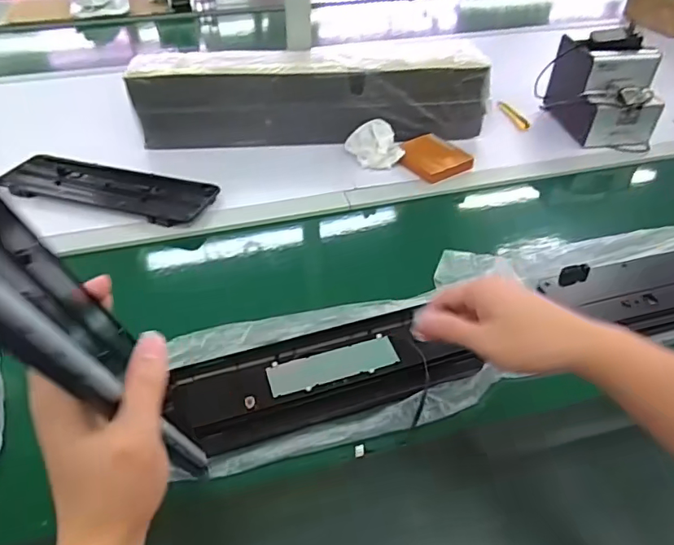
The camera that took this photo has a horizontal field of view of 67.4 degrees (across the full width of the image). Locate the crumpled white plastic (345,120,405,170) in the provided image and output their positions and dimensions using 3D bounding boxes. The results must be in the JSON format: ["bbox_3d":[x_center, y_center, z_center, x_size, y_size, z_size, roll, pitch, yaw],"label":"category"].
[{"bbox_3d":[0.065,-0.228,0.868,0.076,0.072,0.101,-18,44,-18],"label":"crumpled white plastic"}]

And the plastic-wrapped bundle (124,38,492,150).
[{"bbox_3d":[-0.042,-0.318,0.914,0.615,0.147,0.105,-2,42,-2],"label":"plastic-wrapped bundle"}]

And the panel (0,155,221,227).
[{"bbox_3d":[-0.366,-0.135,0.802,0.346,0.020,0.121,11,43,13],"label":"panel"}]

